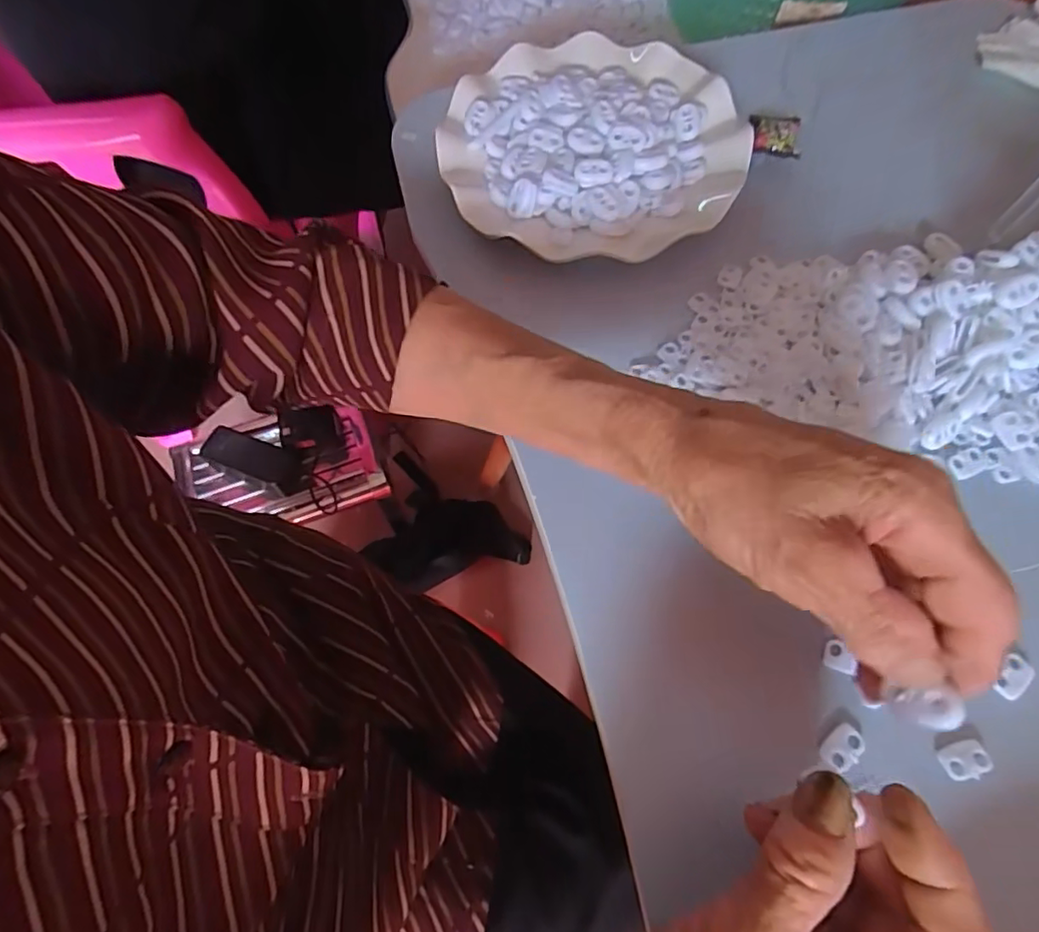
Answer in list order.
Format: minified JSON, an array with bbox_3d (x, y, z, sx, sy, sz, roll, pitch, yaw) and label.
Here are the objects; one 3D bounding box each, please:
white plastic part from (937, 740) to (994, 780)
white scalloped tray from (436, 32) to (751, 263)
[{"bbox_3d":[0.173,0.114,0.229,0.018,0.004,0.013,-19,64,-6],"label":"white plastic part"},{"bbox_3d":[0.044,-0.194,0.355,0.174,0.027,0.175,6,64,7],"label":"white scalloped tray"}]

